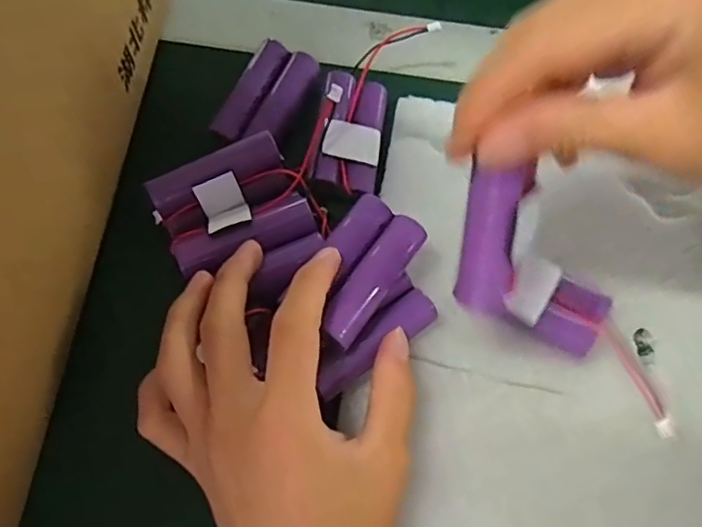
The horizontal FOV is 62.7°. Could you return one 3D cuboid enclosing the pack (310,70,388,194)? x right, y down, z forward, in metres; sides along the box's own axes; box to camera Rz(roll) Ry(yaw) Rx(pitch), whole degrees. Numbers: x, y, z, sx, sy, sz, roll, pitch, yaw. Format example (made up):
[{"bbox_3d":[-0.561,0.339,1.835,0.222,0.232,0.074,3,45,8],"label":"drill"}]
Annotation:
[{"bbox_3d":[0.000,-0.070,0.305,0.032,0.022,0.067,7,71,1],"label":"pack"}]

